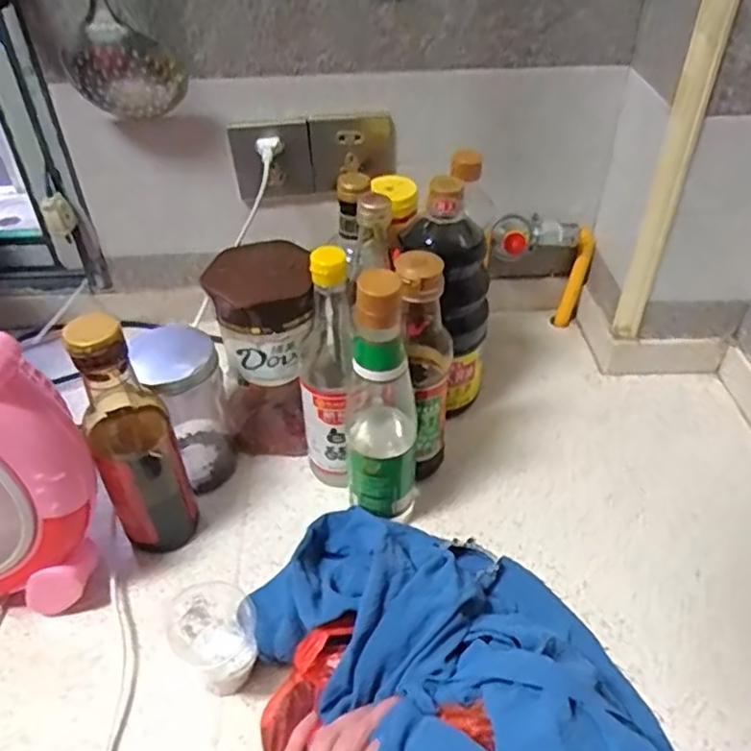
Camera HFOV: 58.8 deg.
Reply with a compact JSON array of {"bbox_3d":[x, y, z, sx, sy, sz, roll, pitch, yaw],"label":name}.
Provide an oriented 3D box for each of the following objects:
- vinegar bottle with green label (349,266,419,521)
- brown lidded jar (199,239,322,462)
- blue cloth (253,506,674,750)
[{"bbox_3d":[0.004,0.032,0.556,0.057,0.266,0.050,2,41,6],"label":"vinegar bottle with green label"},{"bbox_3d":[-0.106,-0.023,0.670,0.095,0.205,0.111,-8,41,-6],"label":"brown lidded jar"},{"bbox_3d":[0.062,0.217,0.475,0.249,0.102,0.306,-13,41,-12],"label":"blue cloth"}]

